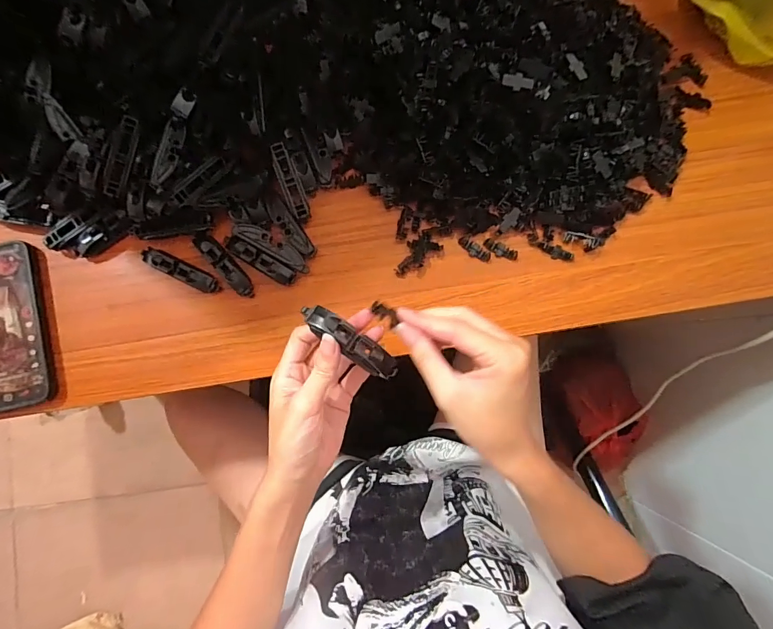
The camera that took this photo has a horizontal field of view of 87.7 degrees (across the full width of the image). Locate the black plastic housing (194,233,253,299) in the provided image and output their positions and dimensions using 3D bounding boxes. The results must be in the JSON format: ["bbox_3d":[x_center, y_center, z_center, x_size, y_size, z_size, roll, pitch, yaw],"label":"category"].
[{"bbox_3d":[-0.159,-0.049,0.391,0.019,0.019,0.078,-42,86,-3],"label":"black plastic housing"}]

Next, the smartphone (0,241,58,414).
[{"bbox_3d":[-0.369,0.012,0.389,0.082,0.015,0.158,-14,85,-1],"label":"smartphone"}]

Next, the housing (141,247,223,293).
[{"bbox_3d":[-0.201,-0.043,0.391,0.079,0.018,0.018,26,86,2],"label":"housing"}]

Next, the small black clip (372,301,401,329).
[{"bbox_3d":[0.000,-0.001,0.270,0.020,0.012,0.011,41,87,3],"label":"small black clip"}]

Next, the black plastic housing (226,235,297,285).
[{"bbox_3d":[-0.125,-0.054,0.391,0.079,0.018,0.018,30,86,3],"label":"black plastic housing"}]

